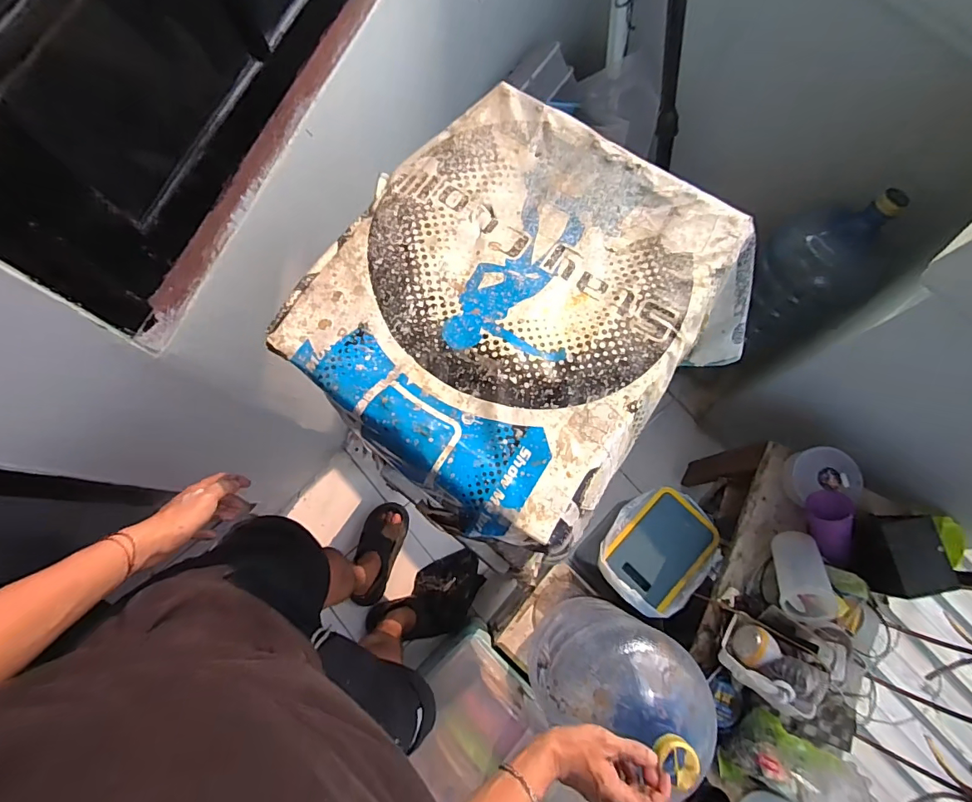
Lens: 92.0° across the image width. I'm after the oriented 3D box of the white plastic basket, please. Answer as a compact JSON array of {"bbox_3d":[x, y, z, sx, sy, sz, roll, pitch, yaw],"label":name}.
[{"bbox_3d":[0.522,0.481,0.848,0.145,0.113,0.115,33,76,9],"label":"white plastic basket"}]

